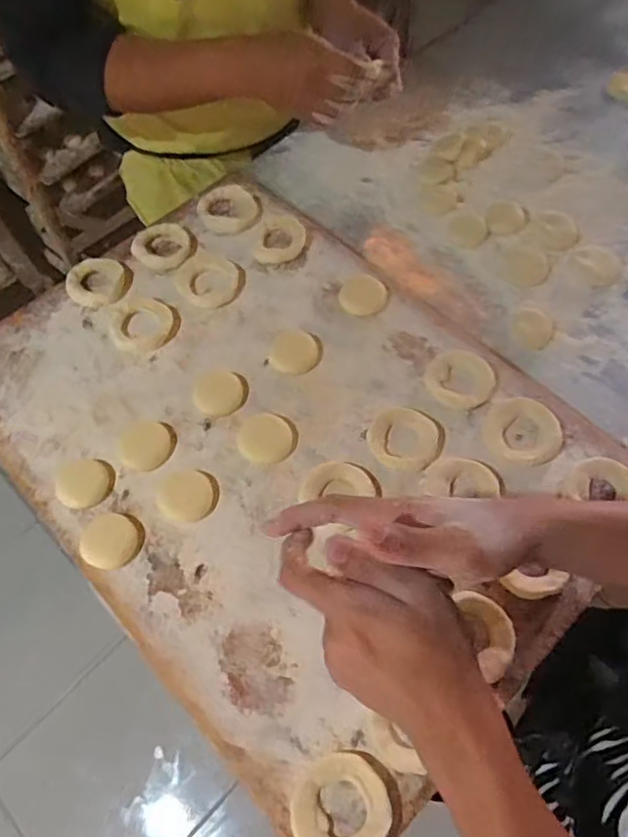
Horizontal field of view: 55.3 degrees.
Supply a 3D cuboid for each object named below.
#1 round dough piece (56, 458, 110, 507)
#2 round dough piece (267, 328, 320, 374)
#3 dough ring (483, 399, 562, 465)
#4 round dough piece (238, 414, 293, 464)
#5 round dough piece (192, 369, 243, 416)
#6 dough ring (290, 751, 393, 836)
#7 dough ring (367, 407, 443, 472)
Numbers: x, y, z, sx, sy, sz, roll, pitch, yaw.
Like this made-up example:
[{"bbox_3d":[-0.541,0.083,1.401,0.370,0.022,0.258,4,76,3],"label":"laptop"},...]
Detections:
[{"bbox_3d":[-0.215,0.059,0.554,0.045,0.012,0.046,-2,61,3],"label":"round dough piece"},{"bbox_3d":[-0.021,-0.070,0.618,0.049,0.006,0.049,10,63,10],"label":"round dough piece"},{"bbox_3d":[0.196,0.011,0.557,0.069,0.013,0.064,-2,61,3],"label":"dough ring"},{"bbox_3d":[-0.046,0.017,0.571,0.051,0.004,0.050,-2,61,3],"label":"round dough piece"},{"bbox_3d":[-0.096,-0.028,0.599,0.048,0.006,0.054,-15,61,-4],"label":"round dough piece"},{"bbox_3d":[0.019,0.276,0.422,0.064,0.013,0.068,-2,61,3],"label":"dough ring"},{"bbox_3d":[0.085,0.019,0.560,0.065,0.011,0.063,-2,61,3],"label":"dough ring"}]

